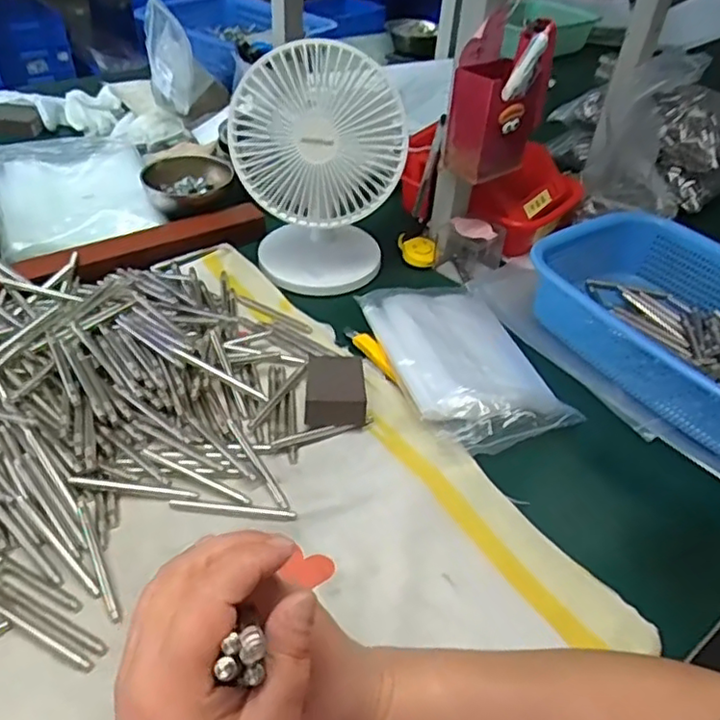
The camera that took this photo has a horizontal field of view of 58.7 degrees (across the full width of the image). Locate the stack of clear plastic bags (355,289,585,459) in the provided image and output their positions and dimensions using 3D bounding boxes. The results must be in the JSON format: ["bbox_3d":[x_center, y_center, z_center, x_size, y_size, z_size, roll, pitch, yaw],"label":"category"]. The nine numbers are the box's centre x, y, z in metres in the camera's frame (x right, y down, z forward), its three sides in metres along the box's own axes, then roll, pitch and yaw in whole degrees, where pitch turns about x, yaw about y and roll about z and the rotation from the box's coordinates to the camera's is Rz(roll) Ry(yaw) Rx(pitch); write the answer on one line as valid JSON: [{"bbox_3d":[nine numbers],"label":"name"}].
[{"bbox_3d":[0.093,-0.007,0.589,0.129,0.039,0.207,-10,43,-16],"label":"stack of clear plastic bags"}]

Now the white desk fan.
[{"bbox_3d":[-0.045,-0.194,0.649,0.159,0.219,0.104,0,42,-5],"label":"white desk fan"}]

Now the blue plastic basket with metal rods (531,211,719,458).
[{"bbox_3d":[0.298,-0.031,0.606,0.196,0.089,0.305,-20,47,-26],"label":"blue plastic basket with metal rods"}]

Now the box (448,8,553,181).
[{"bbox_3d":[0.141,-0.256,0.631,0.093,0.132,0.057,-22,48,-27],"label":"box"}]

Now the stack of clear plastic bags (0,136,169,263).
[{"bbox_3d":[-0.356,-0.221,0.798,0.179,0.016,0.252,-17,46,-23],"label":"stack of clear plastic bags"}]

